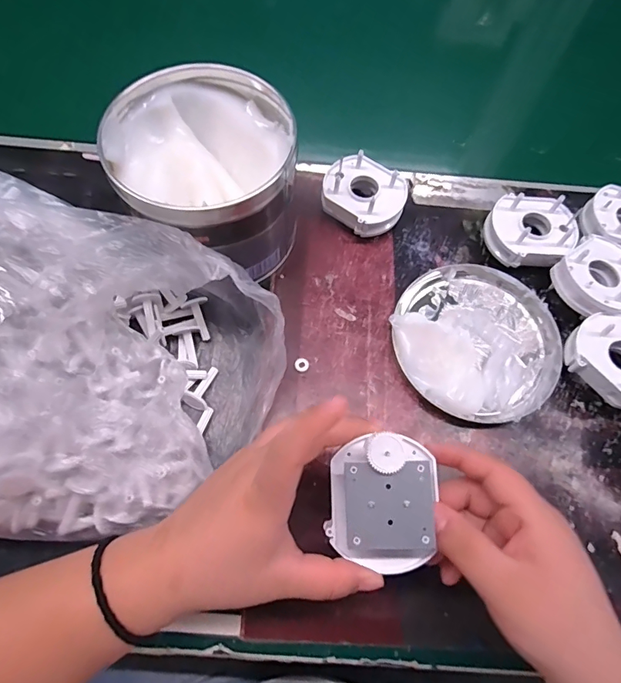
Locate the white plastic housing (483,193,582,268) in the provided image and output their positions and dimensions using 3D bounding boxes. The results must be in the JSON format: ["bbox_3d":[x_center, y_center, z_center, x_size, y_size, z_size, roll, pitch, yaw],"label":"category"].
[{"bbox_3d":[0.187,-0.091,0.367,0.074,0.031,0.063,-4,69,-4],"label":"white plastic housing"}]

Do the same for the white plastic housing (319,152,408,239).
[{"bbox_3d":[0.046,-0.125,0.372,0.067,0.036,0.063,38,72,12],"label":"white plastic housing"}]

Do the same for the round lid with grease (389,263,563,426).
[{"bbox_3d":[0.129,-0.004,0.332,0.126,0.027,0.125,1,68,-2],"label":"round lid with grease"}]

